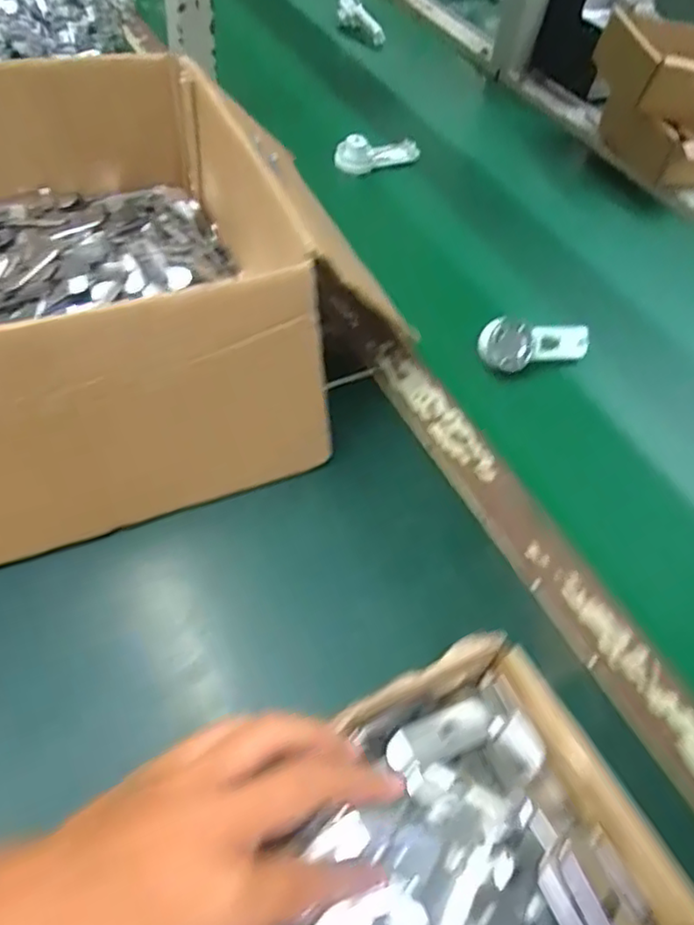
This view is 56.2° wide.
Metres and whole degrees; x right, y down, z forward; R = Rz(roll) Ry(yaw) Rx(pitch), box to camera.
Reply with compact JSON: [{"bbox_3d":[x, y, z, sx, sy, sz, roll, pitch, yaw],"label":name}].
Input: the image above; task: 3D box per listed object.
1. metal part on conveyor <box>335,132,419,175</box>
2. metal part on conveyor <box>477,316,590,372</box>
[{"bbox_3d":[0.036,-0.328,0.688,0.095,0.035,0.024,-18,57,-19],"label":"metal part on conveyor"},{"bbox_3d":[0.151,-0.094,0.522,0.093,0.018,0.039,-2,98,-18],"label":"metal part on conveyor"}]

